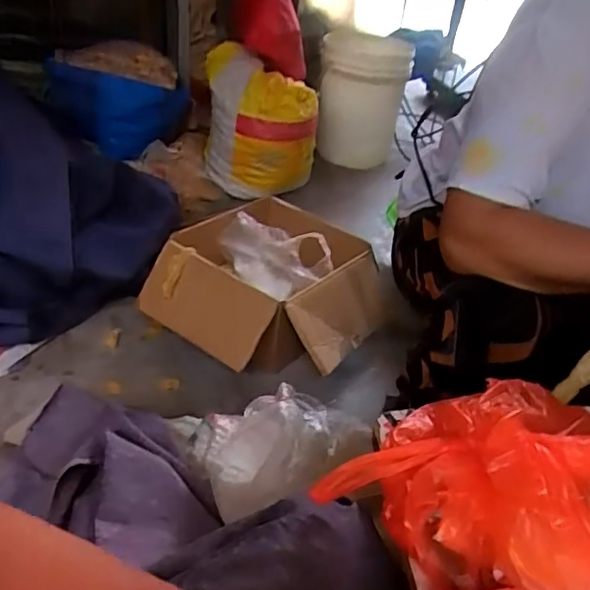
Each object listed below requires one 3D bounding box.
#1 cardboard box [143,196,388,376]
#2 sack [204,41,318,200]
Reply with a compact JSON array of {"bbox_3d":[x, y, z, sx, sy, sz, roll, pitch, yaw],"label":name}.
[{"bbox_3d":[-0.049,-0.002,1.248,0.421,0.184,0.397,31,43,30],"label":"cardboard box"},{"bbox_3d":[-0.107,-0.504,1.786,0.318,0.396,0.293,1,37,-7],"label":"sack"}]

